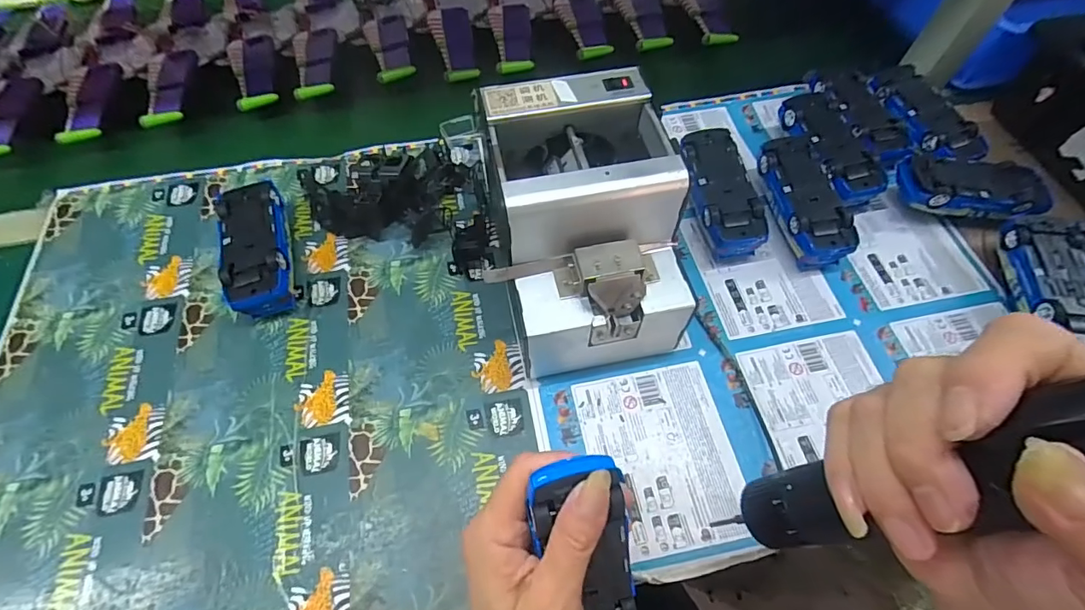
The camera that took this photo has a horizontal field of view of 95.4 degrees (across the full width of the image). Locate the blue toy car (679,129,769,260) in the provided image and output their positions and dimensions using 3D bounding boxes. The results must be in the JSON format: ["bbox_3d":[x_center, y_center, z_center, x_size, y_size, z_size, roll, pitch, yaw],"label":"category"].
[{"bbox_3d":[0.166,-0.103,0.467,0.057,0.046,0.129,-2,60,-1],"label":"blue toy car"}]

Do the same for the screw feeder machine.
[{"bbox_3d":[0.027,-0.057,0.384,0.132,0.144,0.173,-12,61,-7],"label":"screw feeder machine"}]

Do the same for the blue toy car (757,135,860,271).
[{"bbox_3d":[0.241,-0.096,0.465,0.055,0.045,0.131,-4,60,-3],"label":"blue toy car"}]

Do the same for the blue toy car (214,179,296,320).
[{"bbox_3d":[-0.250,-0.048,0.438,0.054,0.045,0.128,-17,61,-10],"label":"blue toy car"}]

